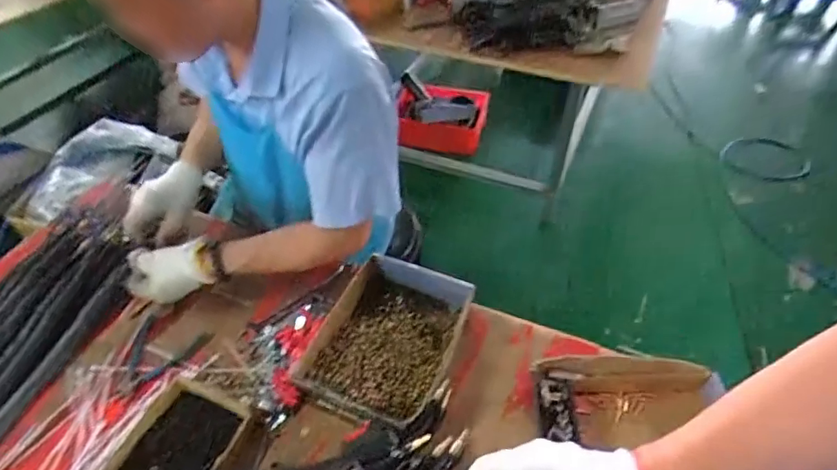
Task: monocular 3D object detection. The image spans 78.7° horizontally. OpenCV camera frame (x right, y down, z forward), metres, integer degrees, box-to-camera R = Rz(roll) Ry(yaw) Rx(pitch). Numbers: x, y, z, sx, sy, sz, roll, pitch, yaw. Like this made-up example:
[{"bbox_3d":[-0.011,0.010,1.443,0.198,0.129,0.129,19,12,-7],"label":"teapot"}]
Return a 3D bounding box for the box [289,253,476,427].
[{"bbox_3d":[-0.048,0.146,0.745,0.196,0.070,0.241,16,52,17],"label":"box"}]

